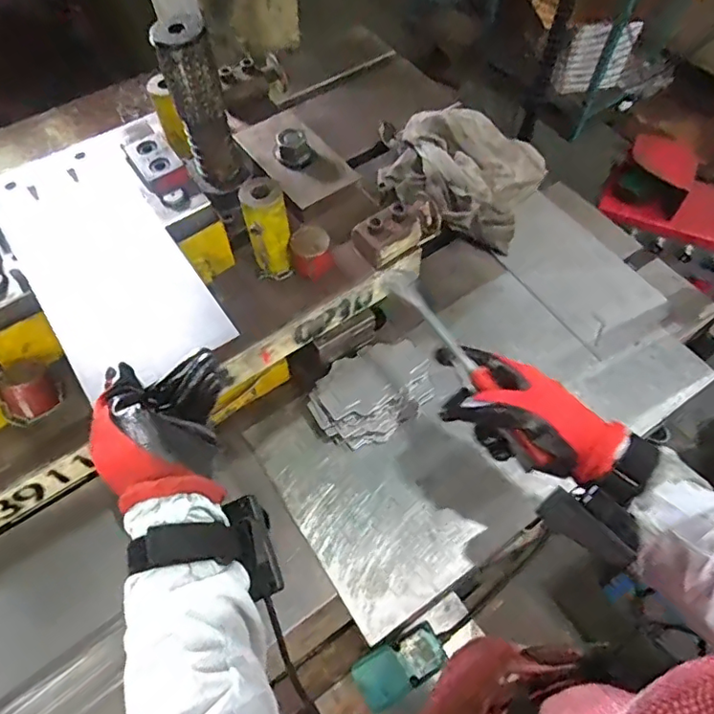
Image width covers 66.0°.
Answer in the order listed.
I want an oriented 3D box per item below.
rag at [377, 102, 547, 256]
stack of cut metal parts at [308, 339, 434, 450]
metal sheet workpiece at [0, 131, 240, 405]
[{"bbox_3d":[0.144,-0.271,0.775,0.222,0.067,0.184,27,64,17],"label":"rag"},{"bbox_3d":[0.015,0.038,0.617,0.131,0.044,0.096,-37,65,-18],"label":"stack of cut metal parts"},{"bbox_3d":[-0.232,-0.097,0.492,0.124,0.007,0.294,-30,65,-14],"label":"metal sheet workpiece"}]

